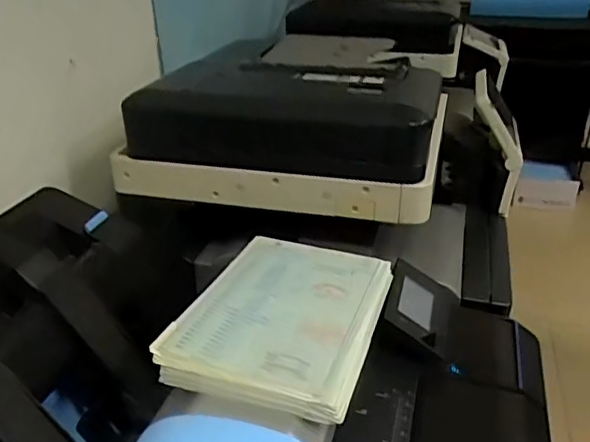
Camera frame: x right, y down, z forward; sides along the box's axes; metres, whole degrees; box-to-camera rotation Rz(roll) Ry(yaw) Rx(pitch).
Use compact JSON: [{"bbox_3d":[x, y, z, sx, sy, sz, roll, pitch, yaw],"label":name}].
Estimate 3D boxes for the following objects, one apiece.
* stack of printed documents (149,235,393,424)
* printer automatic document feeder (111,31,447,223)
[{"bbox_3d":[-0.010,0.114,0.779,0.223,0.039,0.306,8,29,17],"label":"stack of printed documents"},{"bbox_3d":[-0.002,-0.234,1.255,0.613,0.153,0.433,8,29,17],"label":"printer automatic document feeder"}]

